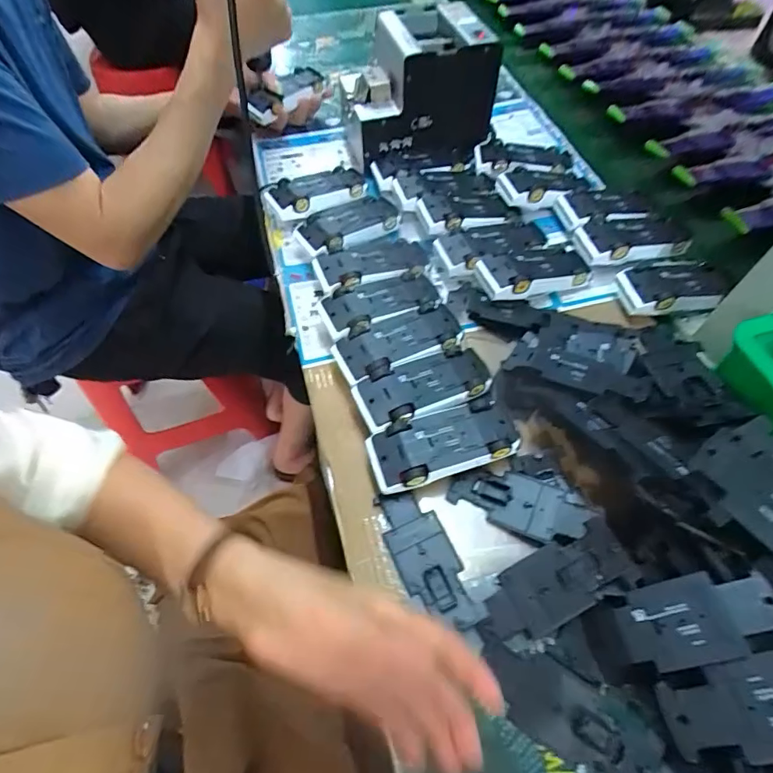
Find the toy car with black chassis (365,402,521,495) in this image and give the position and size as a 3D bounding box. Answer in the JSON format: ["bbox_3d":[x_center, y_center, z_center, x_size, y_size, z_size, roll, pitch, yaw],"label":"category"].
[{"bbox_3d":[0.049,0.053,0.402,0.128,0.034,0.056,-14,59,-10],"label":"toy car with black chassis"}]

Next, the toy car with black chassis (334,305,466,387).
[{"bbox_3d":[0.013,-0.038,0.460,0.125,0.034,0.056,-18,60,-12],"label":"toy car with black chassis"}]

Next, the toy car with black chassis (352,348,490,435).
[{"bbox_3d":[0.036,0.006,0.434,0.127,0.037,0.057,-19,60,-12],"label":"toy car with black chassis"}]

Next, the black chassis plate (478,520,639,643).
[{"bbox_3d":[0.122,0.147,0.336,0.113,0.013,0.048,-35,62,3],"label":"black chassis plate"}]

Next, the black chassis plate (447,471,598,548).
[{"bbox_3d":[0.110,0.098,0.383,0.109,0.012,0.051,14,57,26],"label":"black chassis plate"}]

